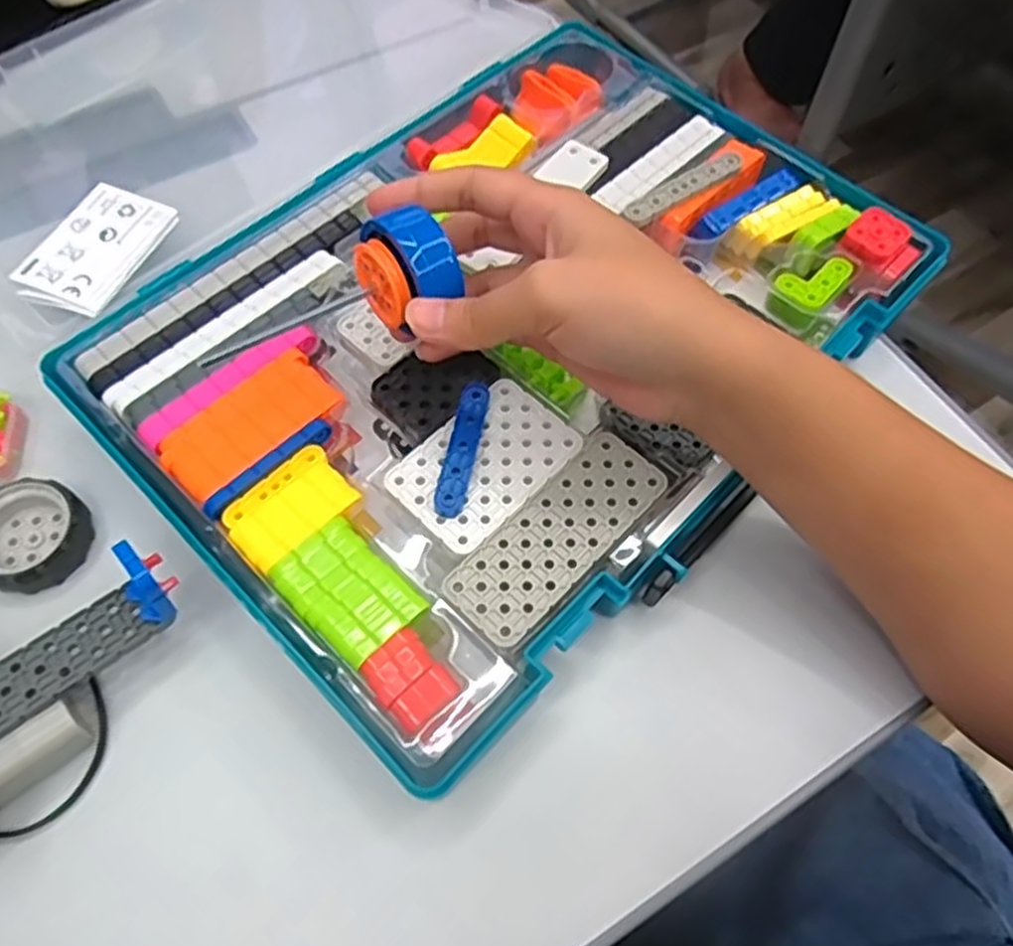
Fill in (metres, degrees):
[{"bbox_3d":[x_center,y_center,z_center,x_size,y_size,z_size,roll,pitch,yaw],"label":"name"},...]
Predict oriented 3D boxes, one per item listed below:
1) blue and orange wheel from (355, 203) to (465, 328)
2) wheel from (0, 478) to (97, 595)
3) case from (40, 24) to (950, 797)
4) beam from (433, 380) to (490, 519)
[{"bbox_3d":[-0.038,-0.079,0.303,0.031,0.035,0.035,-30,65,-16],"label":"blue and orange wheel"},{"bbox_3d":[-0.206,0.029,0.336,0.046,0.022,0.047,0,61,0],"label":"wheel"},{"bbox_3d":[0.002,-0.069,0.382,0.350,0.056,0.267,-41,68,-20],"label":"case"},{"bbox_3d":[-0.019,-0.011,0.326,0.012,0.007,0.062,9,61,5],"label":"beam"}]

